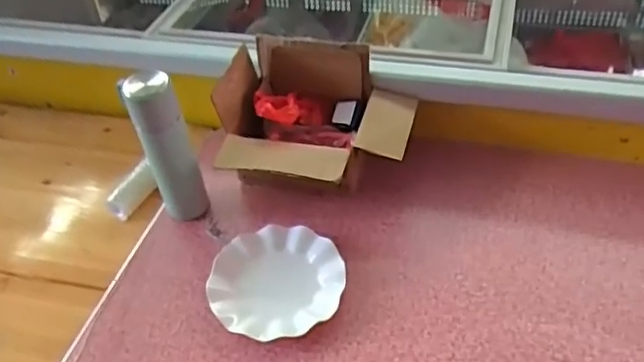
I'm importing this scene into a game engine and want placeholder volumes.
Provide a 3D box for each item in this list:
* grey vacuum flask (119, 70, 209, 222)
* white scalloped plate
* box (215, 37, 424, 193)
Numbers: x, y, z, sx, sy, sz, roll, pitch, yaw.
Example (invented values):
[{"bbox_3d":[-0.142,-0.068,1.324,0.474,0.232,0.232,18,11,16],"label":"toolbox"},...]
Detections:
[{"bbox_3d":[-0.216,-0.037,0.838,0.064,0.243,0.059,-19,46,-12],"label":"grey vacuum flask"},{"bbox_3d":[-0.063,0.140,0.818,0.179,0.037,0.168,-3,45,3],"label":"white scalloped plate"},{"bbox_3d":[-0.011,-0.081,0.901,0.276,0.170,0.224,7,46,13],"label":"box"}]

